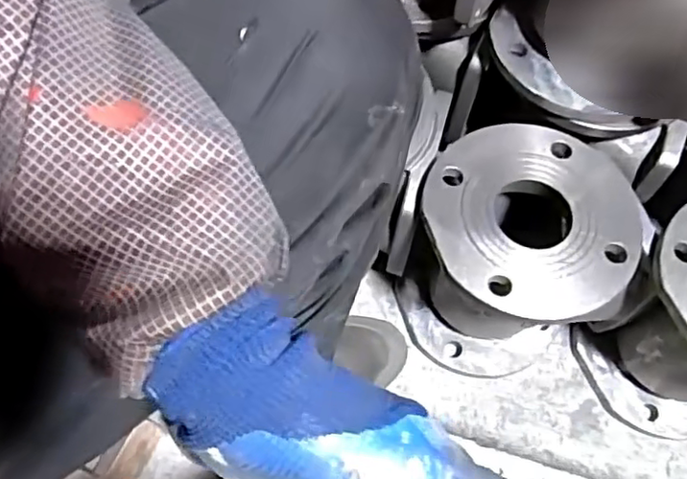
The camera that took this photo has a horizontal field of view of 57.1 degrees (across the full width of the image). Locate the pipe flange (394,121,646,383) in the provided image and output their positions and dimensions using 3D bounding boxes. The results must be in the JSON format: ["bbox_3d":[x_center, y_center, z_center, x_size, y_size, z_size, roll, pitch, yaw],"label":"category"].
[{"bbox_3d":[0.151,0.021,0.604,0.172,0.194,0.175,0,64,-2],"label":"pipe flange"}]

